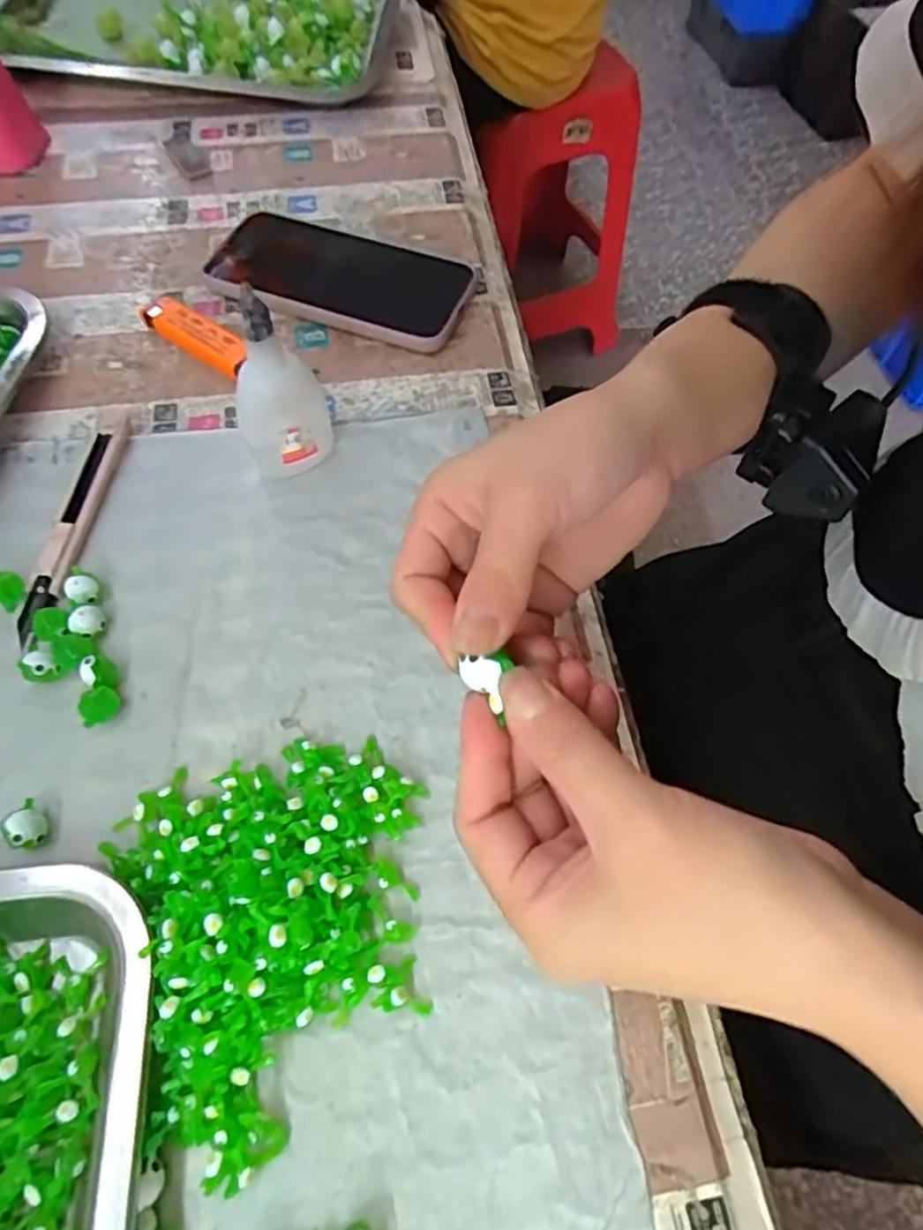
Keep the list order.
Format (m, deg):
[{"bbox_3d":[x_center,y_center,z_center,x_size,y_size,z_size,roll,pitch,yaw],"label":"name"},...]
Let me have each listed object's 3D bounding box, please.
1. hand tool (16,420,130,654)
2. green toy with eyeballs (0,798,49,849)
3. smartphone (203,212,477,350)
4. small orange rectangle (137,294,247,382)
[{"bbox_3d":[-0.194,-0.046,0.342,0.017,0.008,0.130,5,61,0],"label":"hand tool"},{"bbox_3d":[-0.172,0.082,0.270,0.013,0.013,0.021,-21,64,-14],"label":"green toy with eyeballs"},{"bbox_3d":[-0.075,-0.214,0.429,0.160,0.013,0.086,19,61,8],"label":"smartphone"},{"bbox_3d":[-0.156,-0.165,0.402,0.090,0.016,0.020,36,65,16],"label":"small orange rectangle"}]

